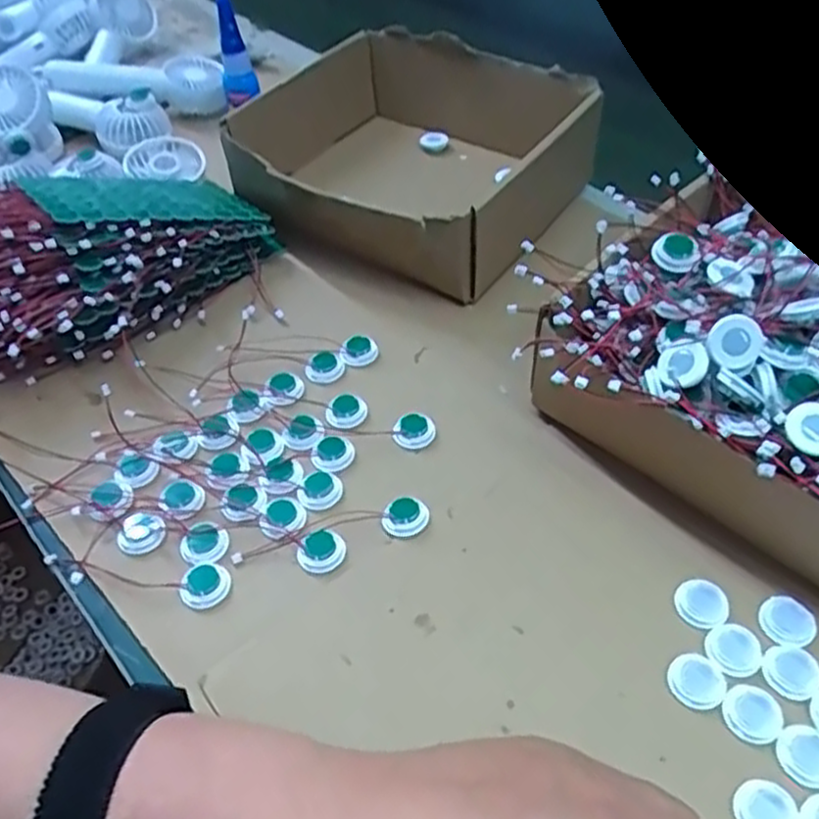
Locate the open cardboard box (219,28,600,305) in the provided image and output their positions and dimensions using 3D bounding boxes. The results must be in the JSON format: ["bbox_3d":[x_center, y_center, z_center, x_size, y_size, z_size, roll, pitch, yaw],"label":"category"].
[{"bbox_3d":[0.002,-0.183,0.541,0.215,0.070,0.197,24,54,23],"label":"open cardboard box"}]

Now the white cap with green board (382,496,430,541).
[{"bbox_3d":[-0.003,0.053,0.373,0.022,0.007,0.021,-2,48,2],"label":"white cap with green board"}]

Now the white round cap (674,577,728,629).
[{"bbox_3d":[0.131,0.086,0.339,0.024,0.004,0.023,-2,48,2],"label":"white round cap"}]

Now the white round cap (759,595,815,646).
[{"bbox_3d":[0.165,0.092,0.331,0.022,0.004,0.022,-2,48,2],"label":"white round cap"}]

